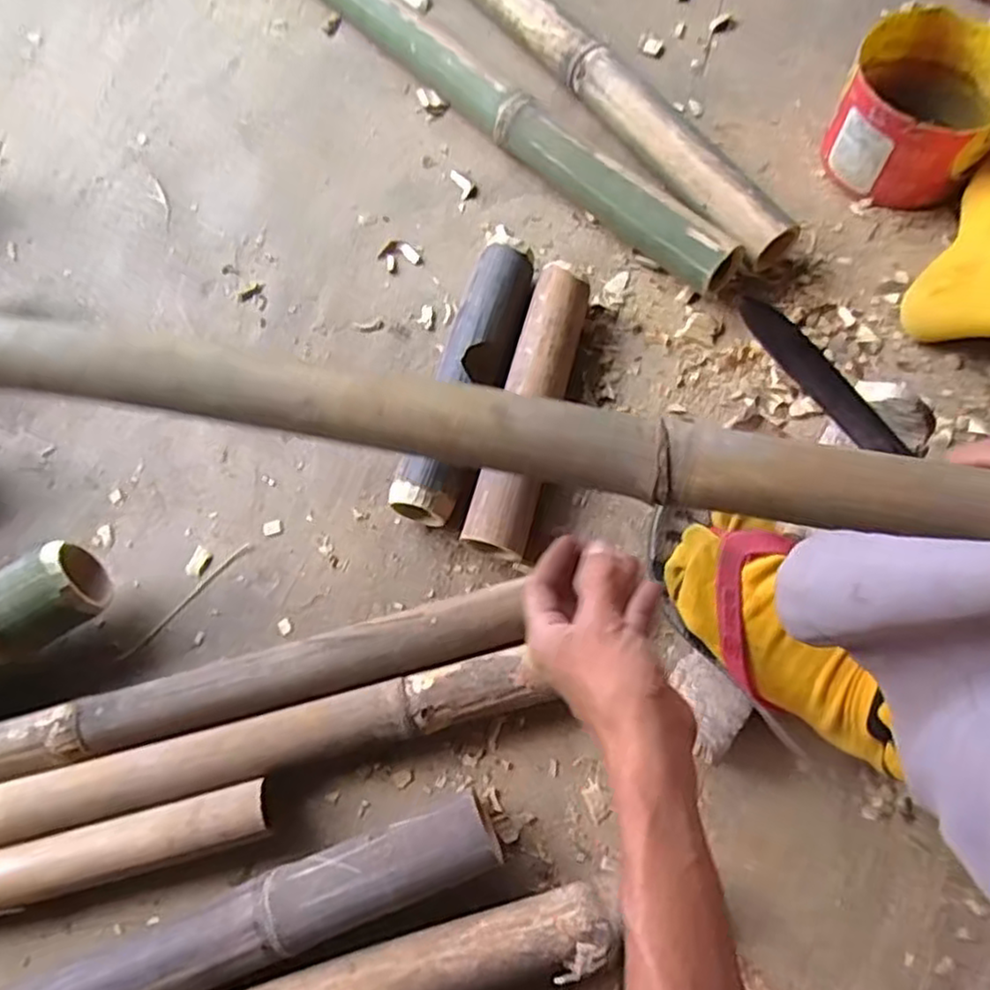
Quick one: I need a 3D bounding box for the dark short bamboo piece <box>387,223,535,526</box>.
[{"bbox_3d":[-0.017,-0.115,0.644,0.062,0.061,0.294,14,71,7],"label":"dark short bamboo piece"}]

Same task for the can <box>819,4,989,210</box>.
[{"bbox_3d":[0.402,-0.358,0.677,0.143,0.107,0.136,23,73,12],"label":"can"}]

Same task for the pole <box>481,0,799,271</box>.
[{"bbox_3d":[-0.092,-0.714,0.855,0.054,0.051,1.266,-33,72,-9],"label":"pole"}]

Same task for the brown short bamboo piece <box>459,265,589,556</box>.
[{"bbox_3d":[0.033,-0.074,0.632,0.054,0.066,0.274,13,71,9],"label":"brown short bamboo piece"}]

